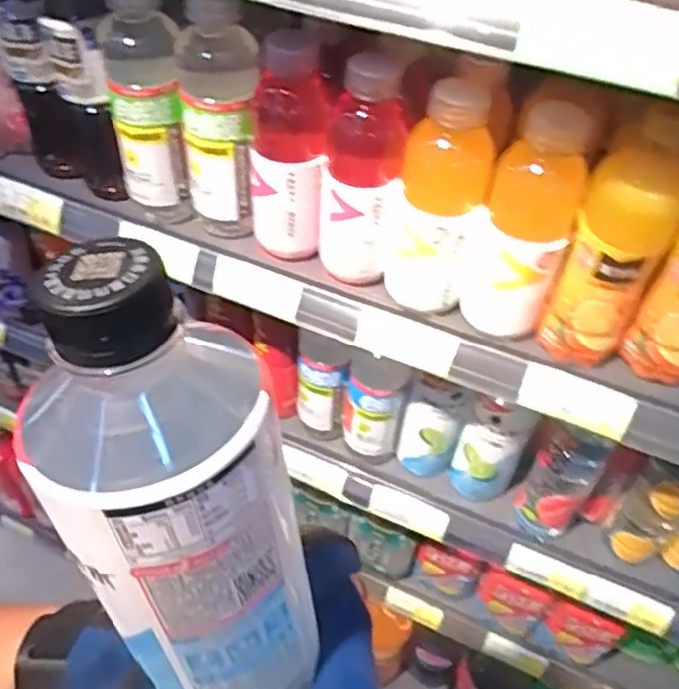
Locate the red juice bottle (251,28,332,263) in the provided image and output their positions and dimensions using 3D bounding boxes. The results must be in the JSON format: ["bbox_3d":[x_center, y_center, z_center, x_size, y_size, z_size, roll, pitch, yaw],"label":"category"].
[{"bbox_3d":[-0.043,-0.152,0.562,0.068,0.184,0.058,-2,50,-3],"label":"red juice bottle"}]

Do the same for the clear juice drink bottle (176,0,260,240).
[{"bbox_3d":[-0.102,-0.186,0.577,0.071,0.203,0.061,-5,50,-5],"label":"clear juice drink bottle"}]

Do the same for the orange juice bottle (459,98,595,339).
[{"bbox_3d":[0.138,-0.090,0.510,0.074,0.185,0.063,20,52,15],"label":"orange juice bottle"}]

